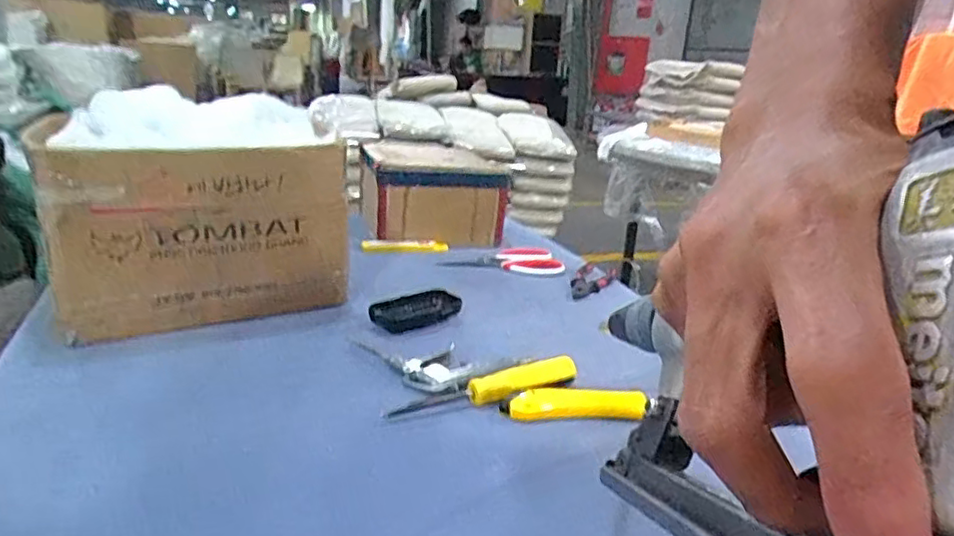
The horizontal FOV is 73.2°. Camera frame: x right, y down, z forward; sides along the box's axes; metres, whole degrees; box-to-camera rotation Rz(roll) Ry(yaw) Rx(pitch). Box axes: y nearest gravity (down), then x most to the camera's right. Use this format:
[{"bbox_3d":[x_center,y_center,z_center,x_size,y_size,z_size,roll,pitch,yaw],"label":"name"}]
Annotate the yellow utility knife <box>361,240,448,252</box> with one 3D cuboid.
[{"bbox_3d":[-0.114,-0.036,1.016,0.137,0.017,0.010,-2,19,-18],"label":"yellow utility knife"}]

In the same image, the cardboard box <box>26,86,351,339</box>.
[{"bbox_3d":[-0.311,-0.067,0.736,0.303,0.219,0.172,-7,21,-30],"label":"cardboard box"}]

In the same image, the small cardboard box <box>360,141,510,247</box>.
[{"bbox_3d":[-0.078,-0.126,1.099,0.222,0.141,0.181,-1,19,-17],"label":"small cardboard box"}]

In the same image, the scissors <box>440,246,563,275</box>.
[{"bbox_3d":[0.039,-0.010,0.991,0.189,0.011,0.104,-2,20,-20],"label":"scissors"}]

